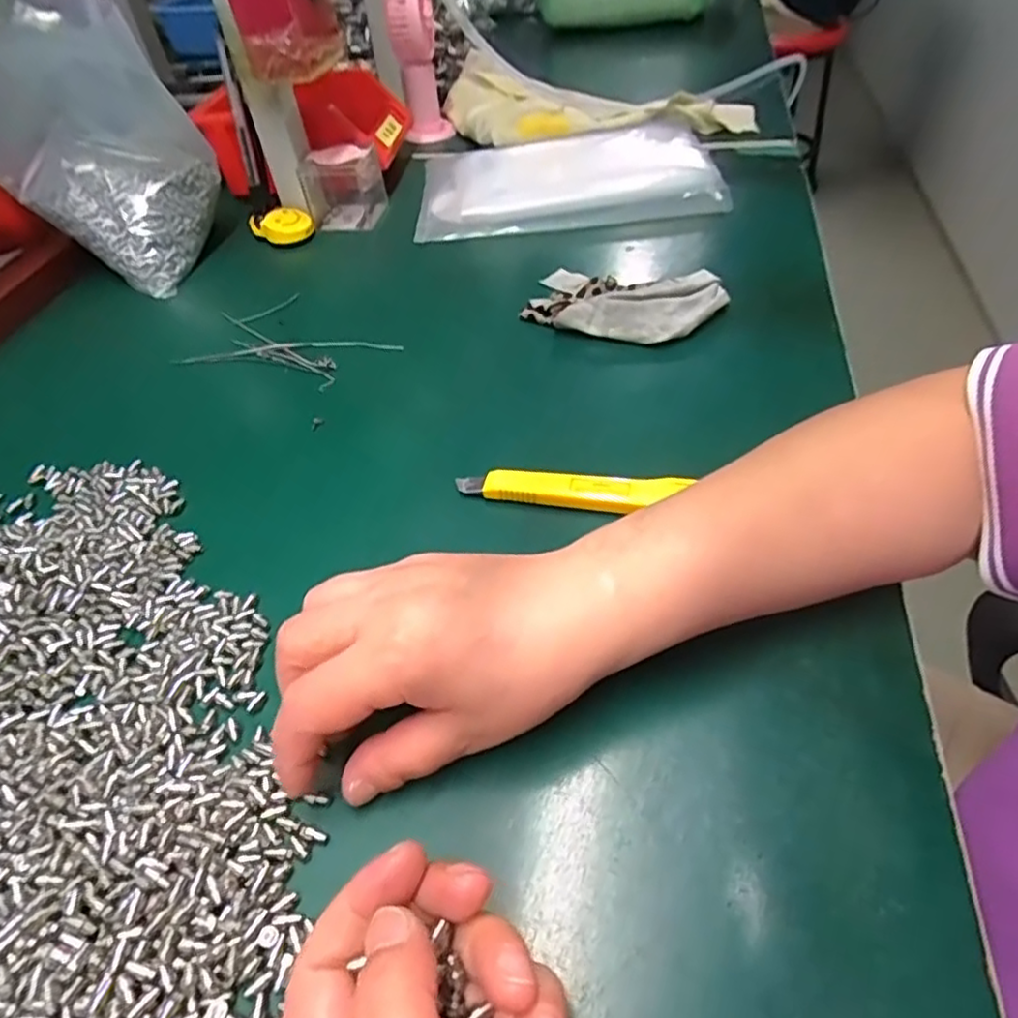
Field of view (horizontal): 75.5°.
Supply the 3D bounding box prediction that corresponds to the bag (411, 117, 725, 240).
[{"bbox_3d":[0.048,-0.307,0.600,0.262,0.019,0.181,-3,47,4],"label":"bag"}]

